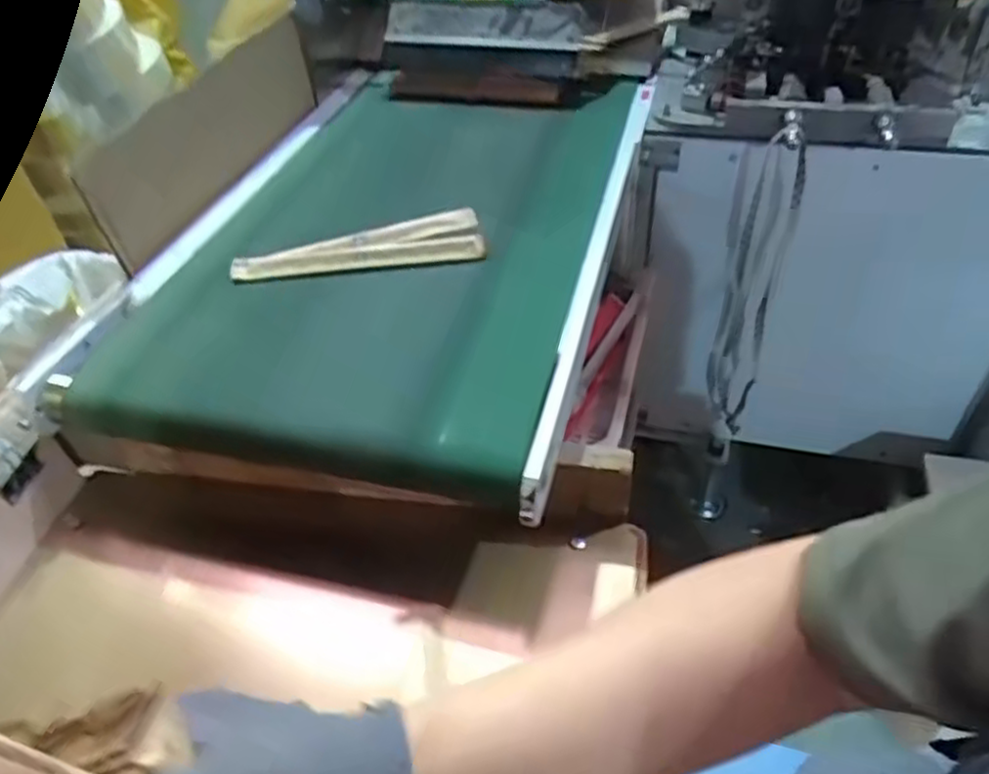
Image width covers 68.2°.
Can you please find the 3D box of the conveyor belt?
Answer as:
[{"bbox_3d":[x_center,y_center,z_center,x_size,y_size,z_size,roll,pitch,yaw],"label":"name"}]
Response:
[{"bbox_3d":[-0.089,-0.183,0.764,0.419,0.079,0.662,8,45,13],"label":"conveyor belt"}]

